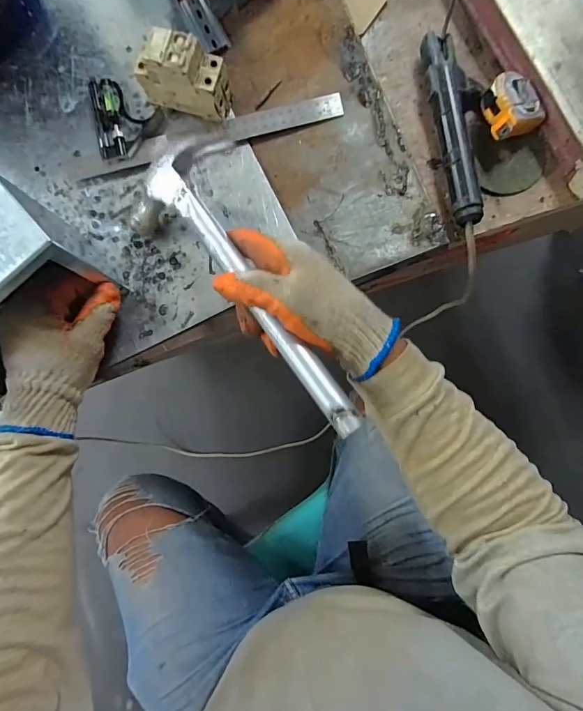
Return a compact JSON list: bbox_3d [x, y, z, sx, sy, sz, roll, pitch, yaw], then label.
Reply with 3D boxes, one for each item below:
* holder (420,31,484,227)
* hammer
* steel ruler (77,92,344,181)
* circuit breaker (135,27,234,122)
[{"bbox_3d":[0.174,-0.234,0.405,0.046,0.026,0.201,-8,83,1],"label":"holder"},{"bbox_3d":[-0.024,-0.076,0.338,0.295,0.030,0.116,45,111,17],"label":"hammer"},{"bbox_3d":[-0.089,-0.235,0.420,0.288,0.008,0.031,-13,81,2],"label":"steel ruler"},{"bbox_3d":[-0.109,-0.280,0.394,0.088,0.070,0.041,15,84,4],"label":"circuit breaker"}]

